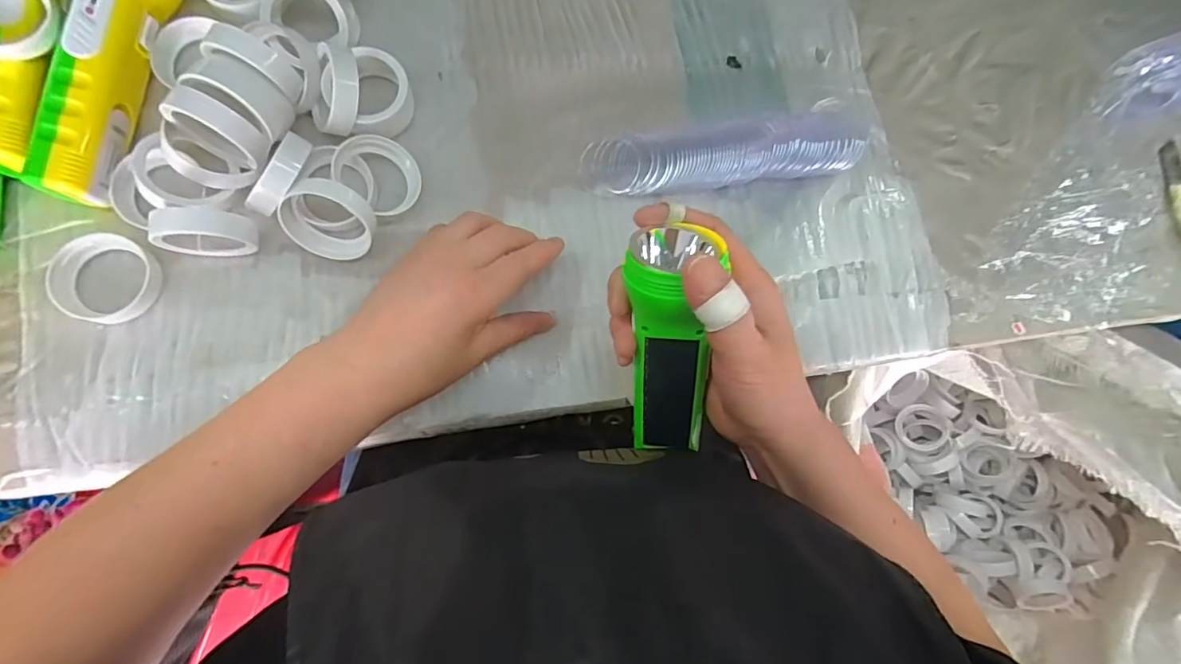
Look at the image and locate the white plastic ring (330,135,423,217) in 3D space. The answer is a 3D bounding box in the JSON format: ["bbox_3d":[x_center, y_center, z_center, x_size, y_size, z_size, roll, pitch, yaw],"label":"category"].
[{"bbox_3d":[-0.134,-0.101,0.339,0.050,0.017,0.050,-6,103,-26],"label":"white plastic ring"}]

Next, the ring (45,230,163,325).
[{"bbox_3d":[-0.291,-0.032,0.317,0.051,0.013,0.053,1,82,-7],"label":"ring"}]

